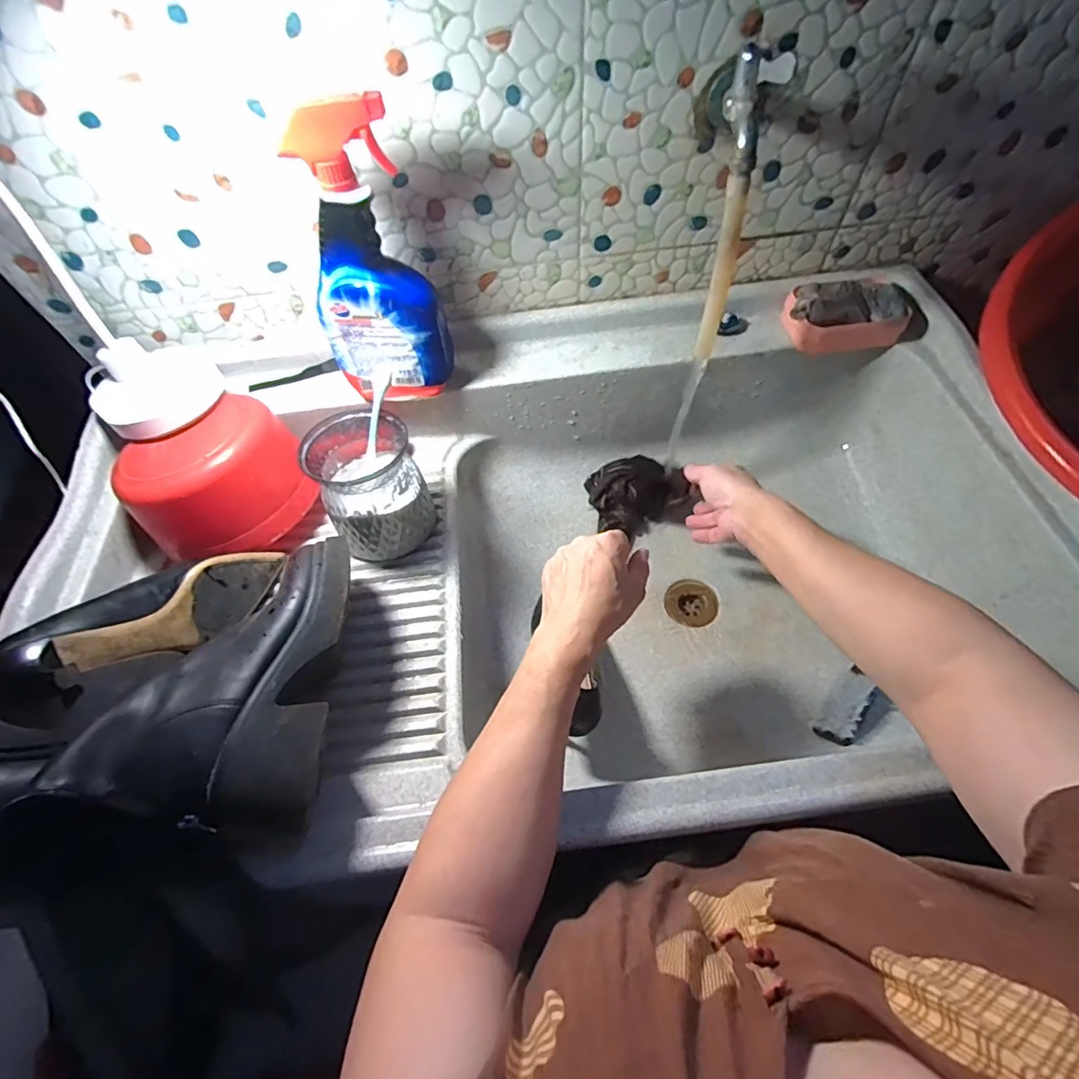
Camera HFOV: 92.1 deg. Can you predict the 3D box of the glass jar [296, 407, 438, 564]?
[{"bbox_3d":[-0.169,-0.055,0.531,0.094,0.110,0.111,-27,61,-12],"label":"glass jar"}]

